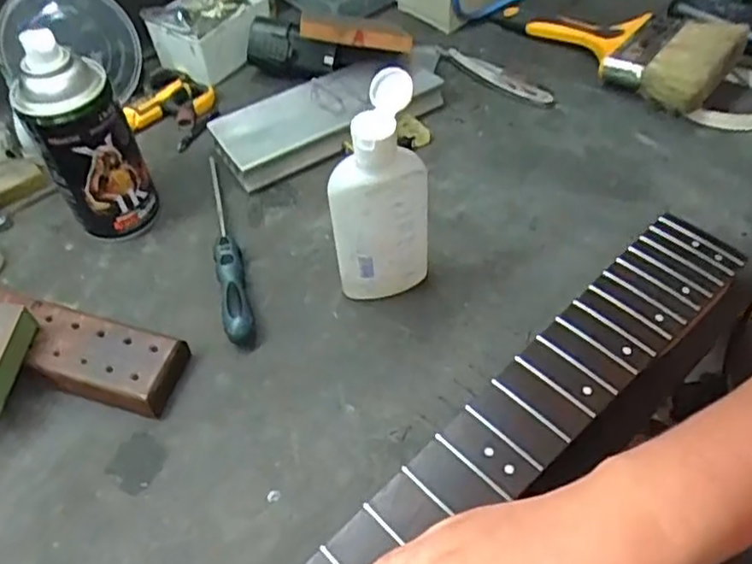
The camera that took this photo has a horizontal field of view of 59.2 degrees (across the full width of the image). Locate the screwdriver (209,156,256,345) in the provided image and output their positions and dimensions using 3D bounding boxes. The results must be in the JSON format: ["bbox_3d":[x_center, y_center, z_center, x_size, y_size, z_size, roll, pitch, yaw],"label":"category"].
[{"bbox_3d":[-0.116,-0.035,0.504,0.020,0.019,0.194,-14,51,-8],"label":"screwdriver"}]

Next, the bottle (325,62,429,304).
[{"bbox_3d":[0.003,-0.051,0.429,0.065,0.153,0.043,-7,51,-3],"label":"bottle"}]

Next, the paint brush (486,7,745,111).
[{"bbox_3d":[0.205,-0.223,0.607,0.218,0.036,0.109,28,64,35],"label":"paint brush"}]

